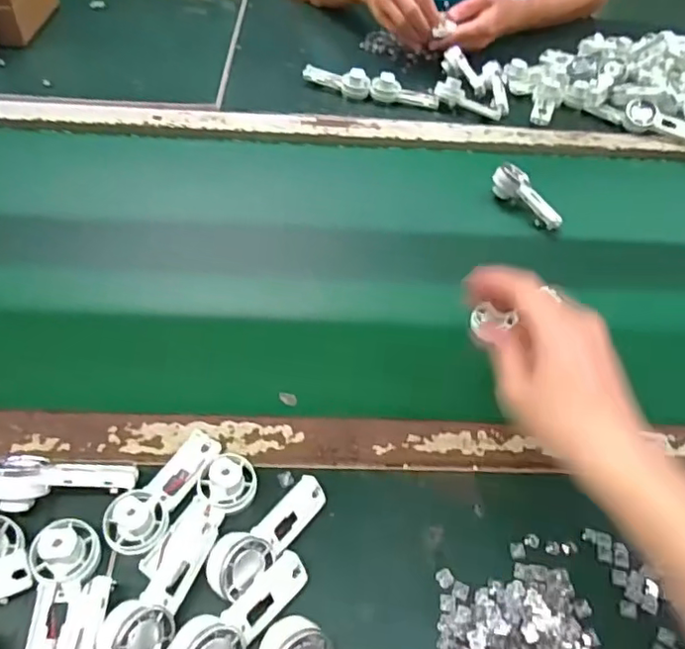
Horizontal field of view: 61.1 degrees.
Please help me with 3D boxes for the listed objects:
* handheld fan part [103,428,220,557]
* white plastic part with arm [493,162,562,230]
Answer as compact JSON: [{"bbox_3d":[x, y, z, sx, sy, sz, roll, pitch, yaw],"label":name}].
[{"bbox_3d":[-0.119,0.111,0.397,0.034,0.035,0.095,26,54,16],"label":"handheld fan part"},{"bbox_3d":[0.207,-0.142,0.644,0.031,0.030,0.091,-31,60,-26],"label":"white plastic part with arm"}]

